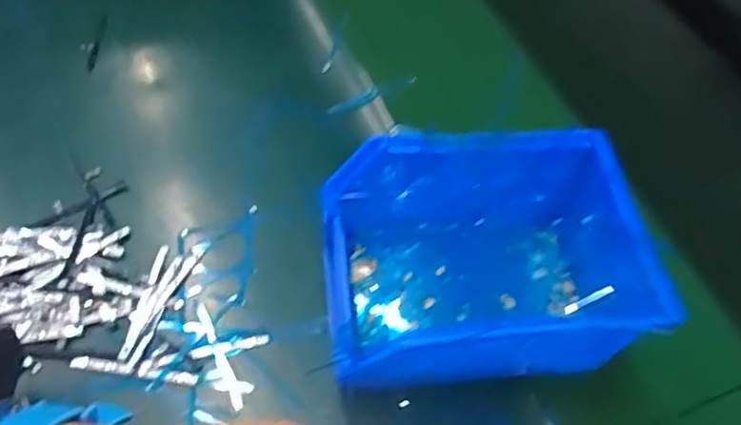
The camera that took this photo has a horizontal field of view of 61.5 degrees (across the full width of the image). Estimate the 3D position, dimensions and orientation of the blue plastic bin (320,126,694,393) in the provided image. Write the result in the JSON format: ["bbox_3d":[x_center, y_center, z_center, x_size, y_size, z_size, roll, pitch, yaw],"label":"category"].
[{"bbox_3d":[0.050,0.026,0.301,0.140,0.071,0.106,-2,54,-5],"label":"blue plastic bin"}]

